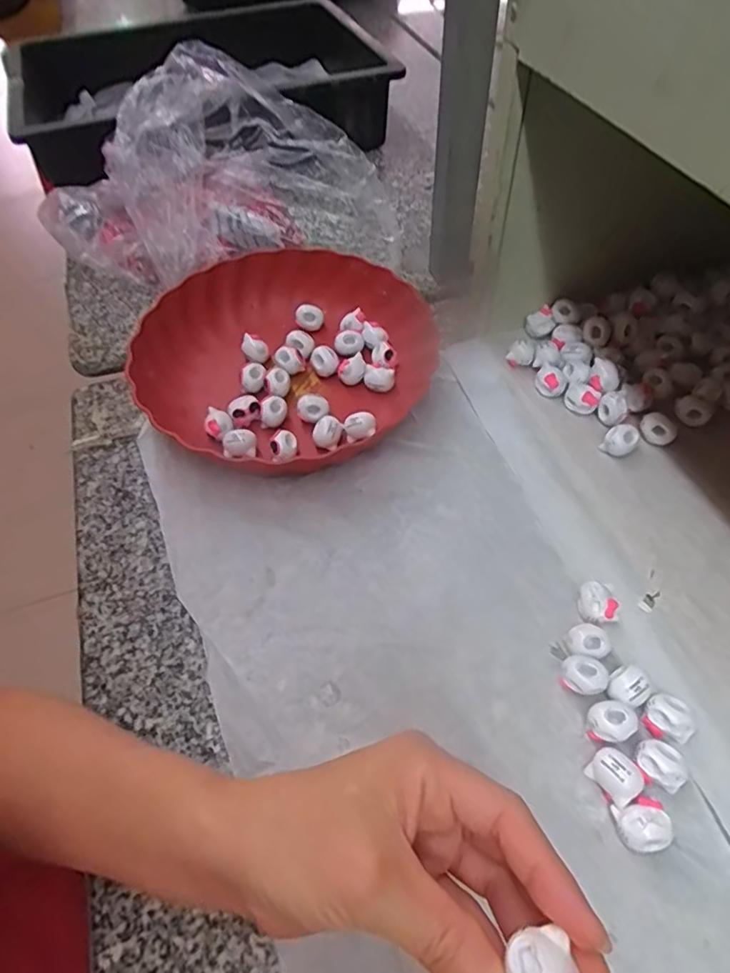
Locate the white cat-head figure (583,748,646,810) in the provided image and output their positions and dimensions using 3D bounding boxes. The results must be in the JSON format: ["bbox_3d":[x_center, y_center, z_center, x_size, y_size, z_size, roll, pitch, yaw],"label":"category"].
[{"bbox_3d":[0.133,0.155,0.303,0.019,0.020,0.025,-30,58,-18],"label":"white cat-head figure"}]

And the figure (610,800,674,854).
[{"bbox_3d":[0.141,0.173,0.288,0.025,0.017,0.022,-6,54,-2],"label":"figure"}]

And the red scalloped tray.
[{"bbox_3d":[-0.069,-0.113,0.489,0.225,0.061,0.240,37,64,26],"label":"red scalloped tray"}]

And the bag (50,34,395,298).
[{"bbox_3d":[-0.135,-0.300,0.551,0.290,0.151,0.188,-34,59,-20],"label":"bag"}]

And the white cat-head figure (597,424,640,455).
[{"bbox_3d":[0.187,-0.033,0.415,0.022,0.023,0.020,-1,54,2],"label":"white cat-head figure"}]

